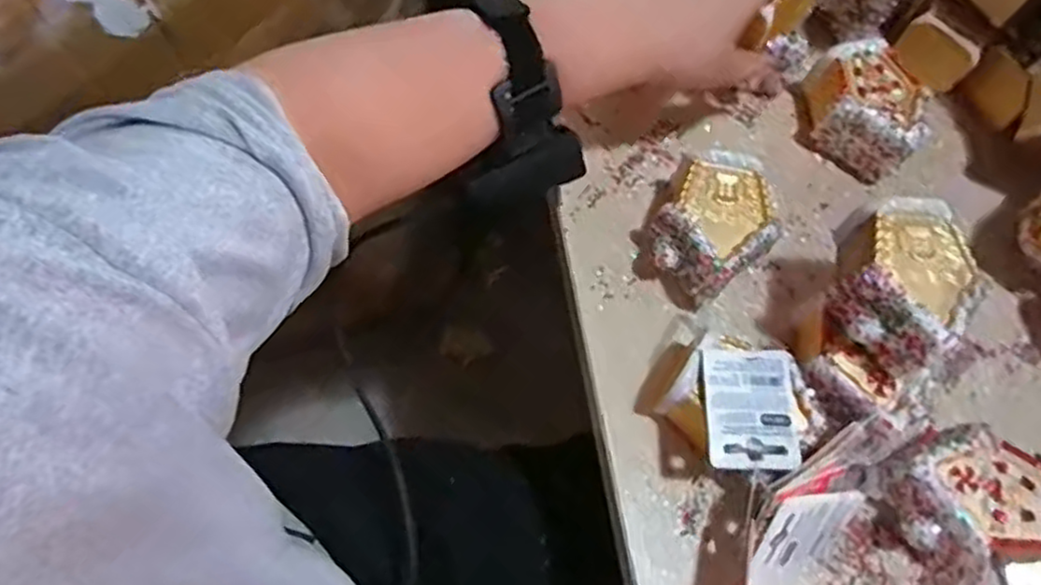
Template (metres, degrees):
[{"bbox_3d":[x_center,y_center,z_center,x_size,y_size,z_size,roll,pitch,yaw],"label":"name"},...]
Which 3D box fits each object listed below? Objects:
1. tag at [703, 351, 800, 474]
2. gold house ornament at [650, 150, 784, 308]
[{"bbox_3d":[0.114,0.057,0.351,0.047,0.005,0.059,2,67,-4],"label":"tag"},{"bbox_3d":[0.111,-0.037,0.418,0.068,0.045,0.082,42,71,12],"label":"gold house ornament"}]

